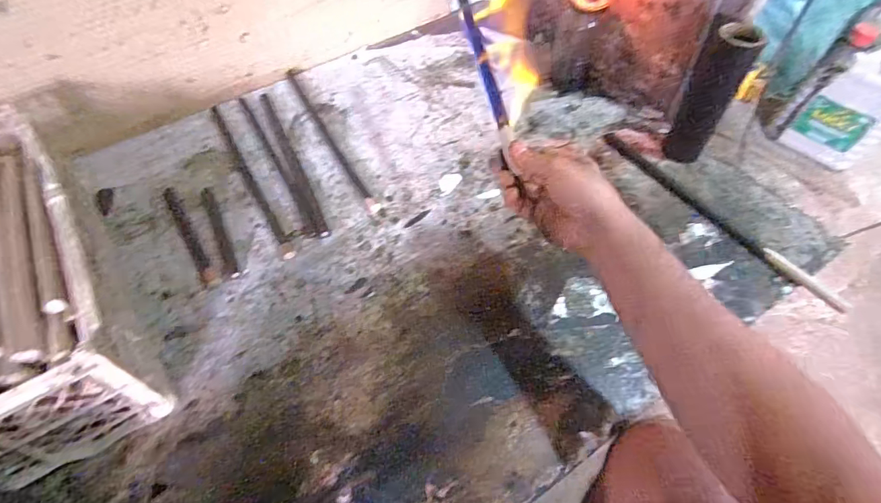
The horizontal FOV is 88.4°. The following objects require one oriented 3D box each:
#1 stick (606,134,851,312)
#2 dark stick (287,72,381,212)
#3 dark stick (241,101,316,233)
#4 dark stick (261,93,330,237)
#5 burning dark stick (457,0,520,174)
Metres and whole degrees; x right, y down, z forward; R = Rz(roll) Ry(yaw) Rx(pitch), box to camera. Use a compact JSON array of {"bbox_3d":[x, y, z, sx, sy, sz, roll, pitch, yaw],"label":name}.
[{"bbox_3d":[0.354,-0.058,0.598,0.021,0.015,0.361,-28,59,-19],"label":"stick"},{"bbox_3d":[-0.176,-0.184,0.705,0.015,0.015,0.357,-26,55,-16],"label":"dark stick"},{"bbox_3d":[-0.247,-0.138,0.680,0.017,0.007,0.323,-25,55,-15],"label":"dark stick"},{"bbox_3d":[-0.225,-0.142,0.686,0.018,0.010,0.328,-23,54,-13],"label":"dark stick"},{"bbox_3d":[0.044,-0.219,0.507,0.014,0.013,0.289,-10,70,-8],"label":"burning dark stick"}]

